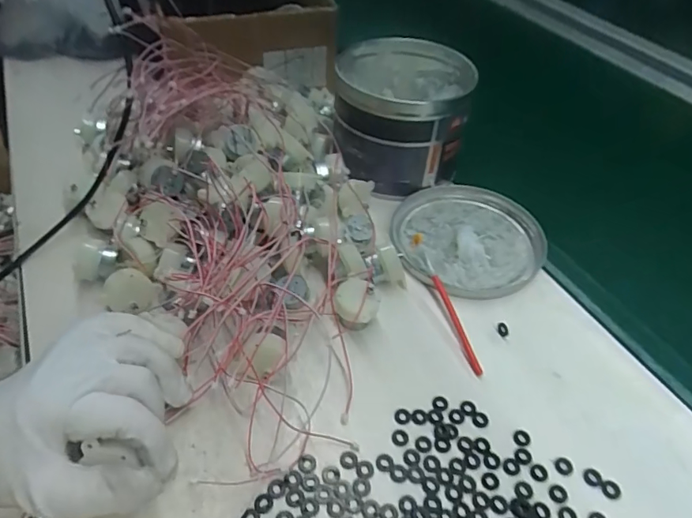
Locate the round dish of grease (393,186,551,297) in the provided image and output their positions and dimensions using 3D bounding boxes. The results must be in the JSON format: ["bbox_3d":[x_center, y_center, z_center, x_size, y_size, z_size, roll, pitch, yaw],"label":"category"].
[{"bbox_3d":[0.109,-0.024,0.432,0.127,0.019,0.138,1,45,-1],"label":"round dish of grease"}]

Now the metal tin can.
[{"bbox_3d":[0.052,-0.139,0.480,0.119,0.104,0.133,3,45,1],"label":"metal tin can"}]

